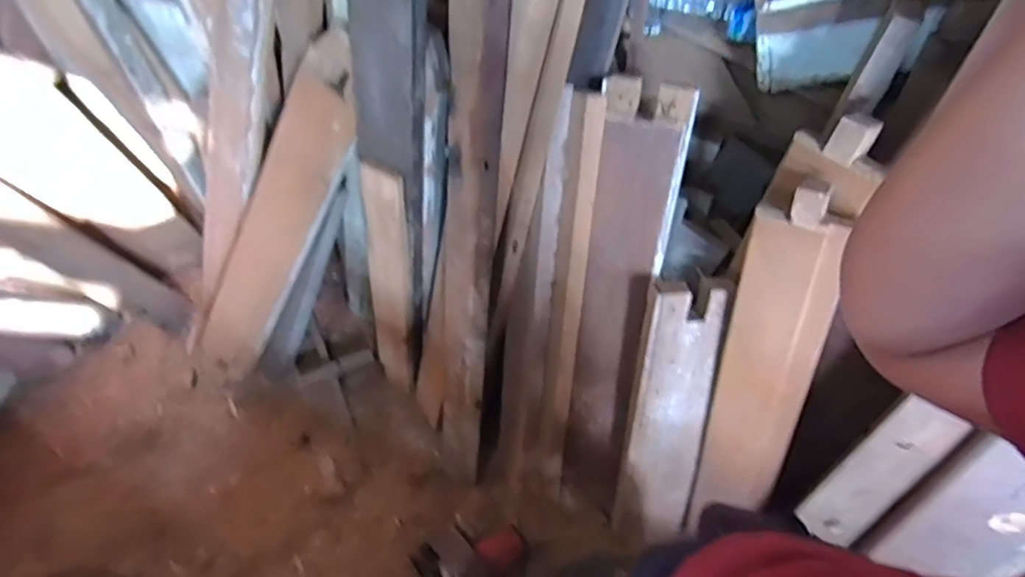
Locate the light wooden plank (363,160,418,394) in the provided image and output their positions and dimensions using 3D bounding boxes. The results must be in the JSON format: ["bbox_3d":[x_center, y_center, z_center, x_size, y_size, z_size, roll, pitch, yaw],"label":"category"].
[{"bbox_3d":[-0.251,0.009,1.200,0.094,0.619,0.034,17,48,9],"label":"light wooden plank"}]

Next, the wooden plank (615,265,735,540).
[{"bbox_3d":[0.286,0.258,1.083,0.137,0.603,0.051,3,28,3],"label":"wooden plank"}]

